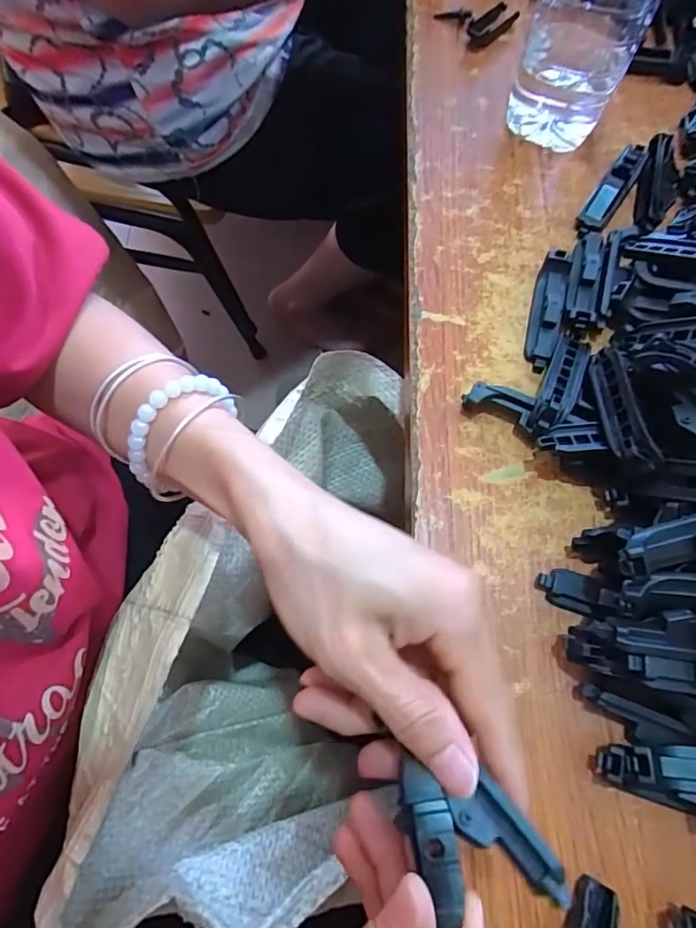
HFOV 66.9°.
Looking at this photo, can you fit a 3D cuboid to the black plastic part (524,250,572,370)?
[{"bbox_3d":[0.118,-0.091,0.312,0.017,0.015,0.072,14,71,4],"label":"black plastic part"}]

